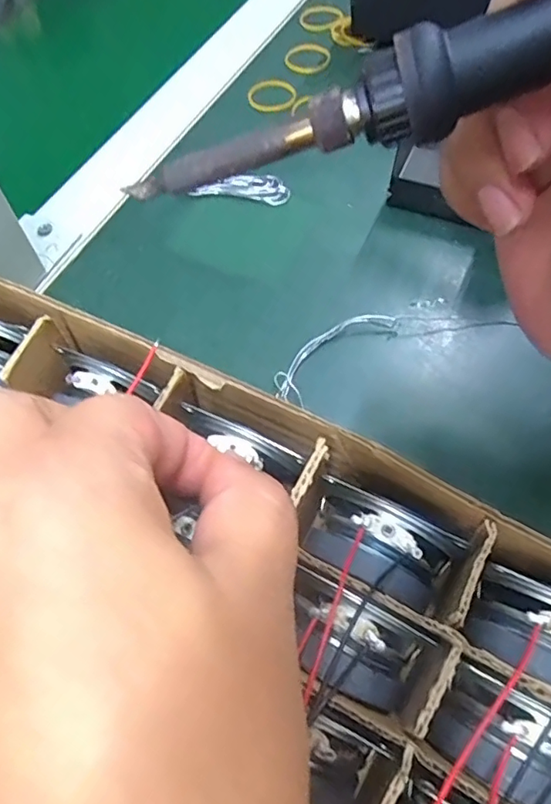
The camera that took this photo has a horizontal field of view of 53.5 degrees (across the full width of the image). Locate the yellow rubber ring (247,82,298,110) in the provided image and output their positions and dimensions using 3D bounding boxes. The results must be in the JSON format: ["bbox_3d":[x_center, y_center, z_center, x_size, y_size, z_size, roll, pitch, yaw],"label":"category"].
[{"bbox_3d":[-0.002,-0.201,0.359,0.032,0.004,0.026,0,59,3],"label":"yellow rubber ring"}]

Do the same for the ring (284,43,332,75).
[{"bbox_3d":[0.023,-0.238,0.377,0.032,0.004,0.031,-1,59,2],"label":"ring"}]

